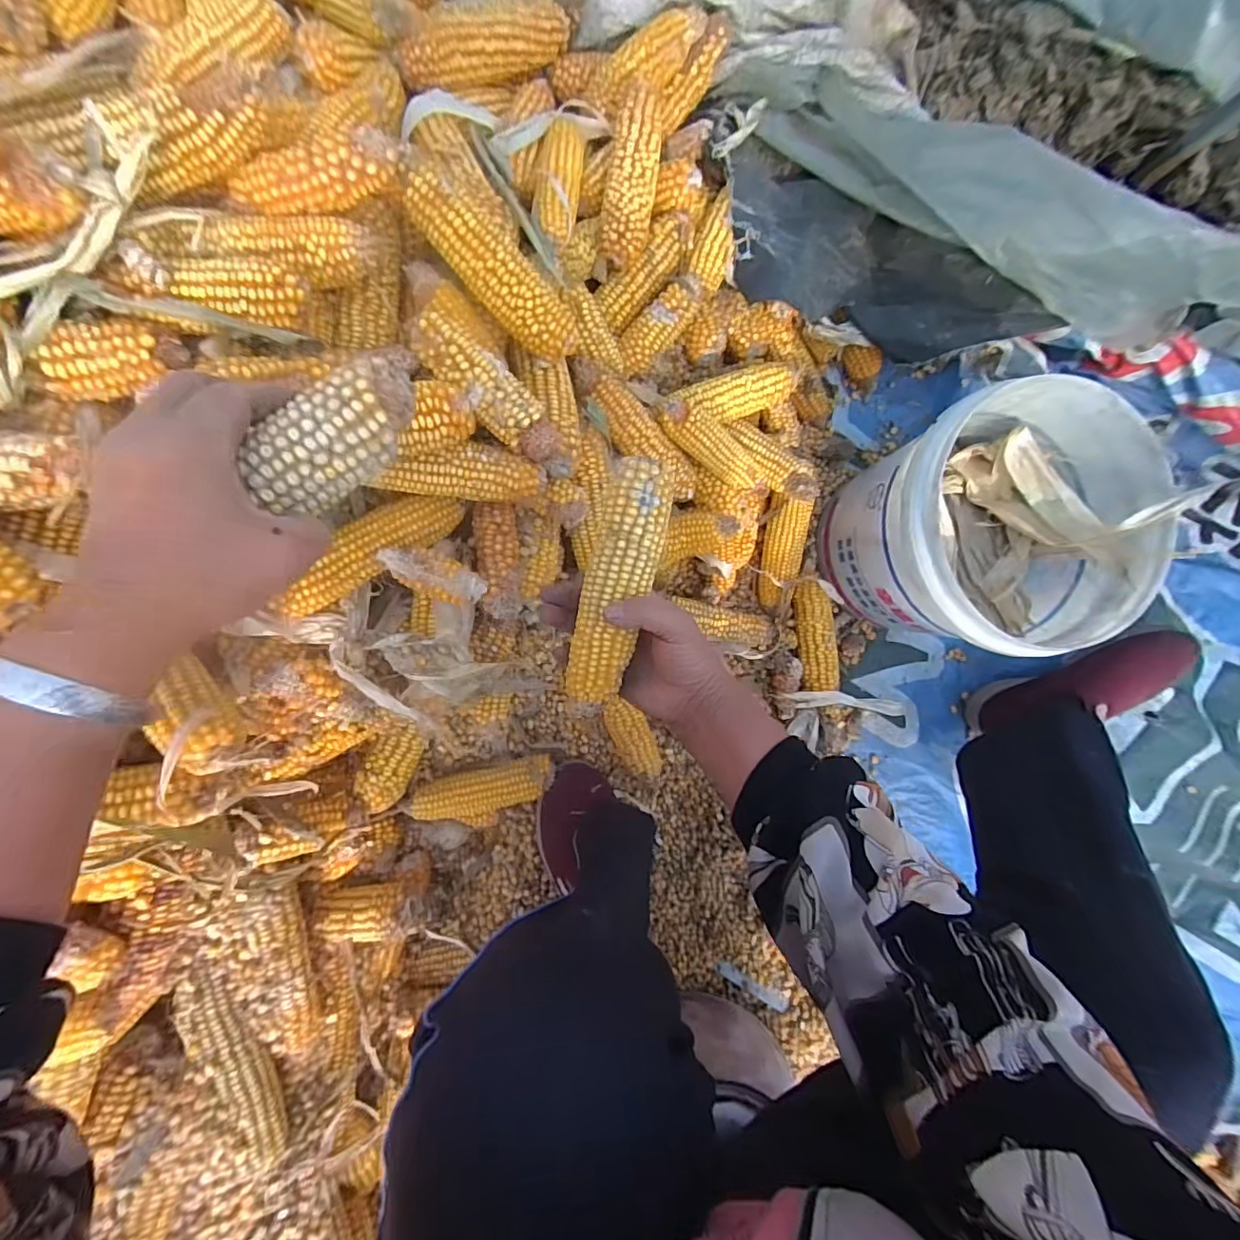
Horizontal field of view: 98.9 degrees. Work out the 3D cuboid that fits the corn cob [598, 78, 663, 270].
[{"bbox_3d":[0.011,-0.440,0.534,0.050,0.050,0.156,8,89,-1],"label":"corn cob"}]

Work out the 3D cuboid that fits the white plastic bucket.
[{"bbox_3d":[0.390,-0.095,0.588,0.237,0.217,0.241,0,89,-1],"label":"white plastic bucket"}]

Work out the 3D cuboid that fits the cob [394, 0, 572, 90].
[{"bbox_3d":[-0.131,-0.570,0.518,0.204,0.046,0.056,-43,90,-22],"label":"cob"}]

